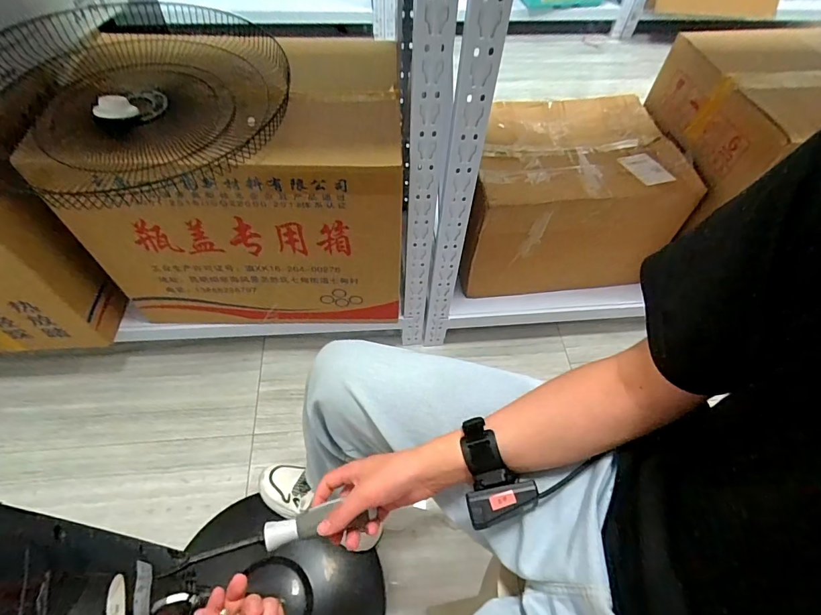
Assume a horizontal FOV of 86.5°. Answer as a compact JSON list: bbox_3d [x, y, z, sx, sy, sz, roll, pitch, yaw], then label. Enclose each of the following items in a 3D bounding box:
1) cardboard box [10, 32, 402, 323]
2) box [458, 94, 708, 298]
[{"bbox_3d":[-0.339,-0.251,0.953,0.620,0.475,0.385,-1,55,-3],"label":"cardboard box"},{"bbox_3d":[0.344,-0.269,1.089,0.492,0.310,0.357,-4,55,-5],"label":"box"}]

